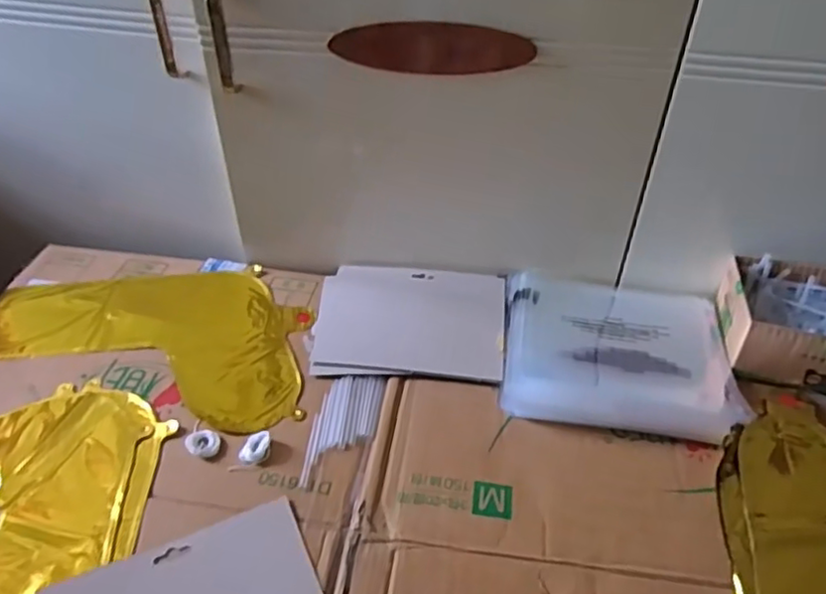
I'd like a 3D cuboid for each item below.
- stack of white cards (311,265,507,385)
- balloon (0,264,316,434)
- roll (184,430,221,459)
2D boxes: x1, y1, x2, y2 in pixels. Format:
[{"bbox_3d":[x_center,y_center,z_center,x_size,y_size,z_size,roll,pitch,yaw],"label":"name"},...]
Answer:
[{"bbox_3d":[-0.002,0.021,0.721,0.206,0.007,0.175,3,41,2],"label":"stack of white cards"},{"bbox_3d":[-0.288,0.032,0.710,0.385,0.013,0.213,9,42,9],"label":"balloon"},{"bbox_3d":[-0.191,0.133,0.586,0.029,0.008,0.029,1,41,-1],"label":"roll"}]

